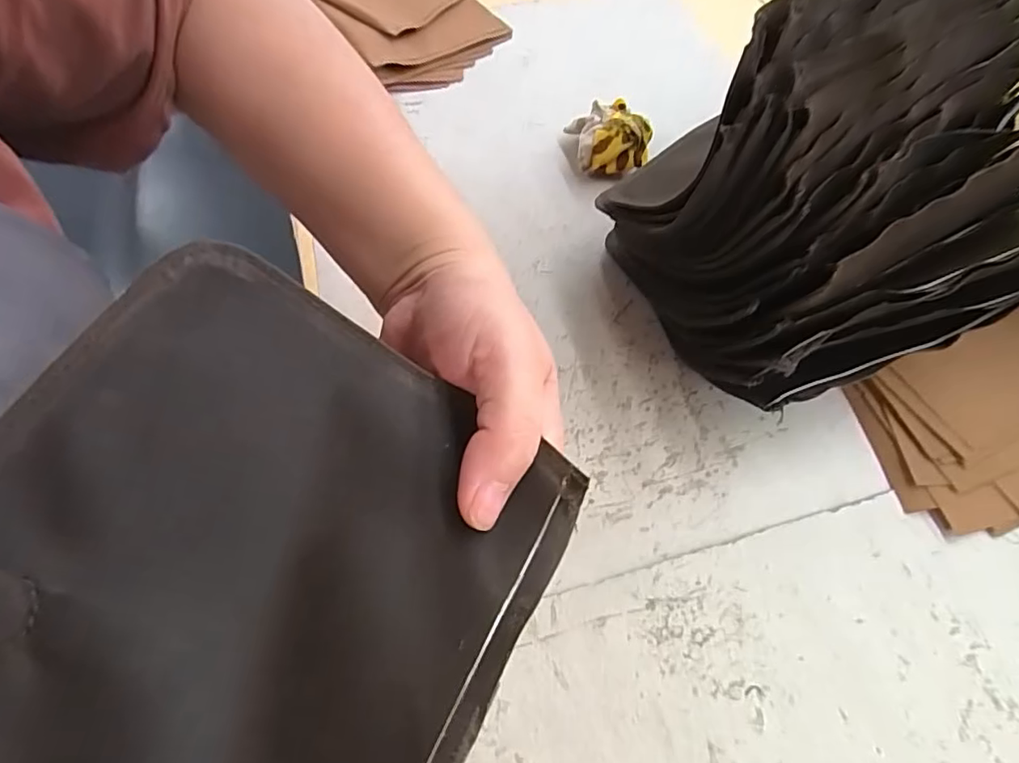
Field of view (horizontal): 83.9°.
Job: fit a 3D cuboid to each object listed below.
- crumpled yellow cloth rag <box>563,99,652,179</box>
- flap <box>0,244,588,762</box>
[{"bbox_3d":[0.074,-0.180,0.418,0.056,0.037,0.047,-2,59,0],"label":"crumpled yellow cloth rag"},{"bbox_3d":[-0.083,0.080,0.140,0.136,0.026,0.217,31,68,-7],"label":"flap"}]

